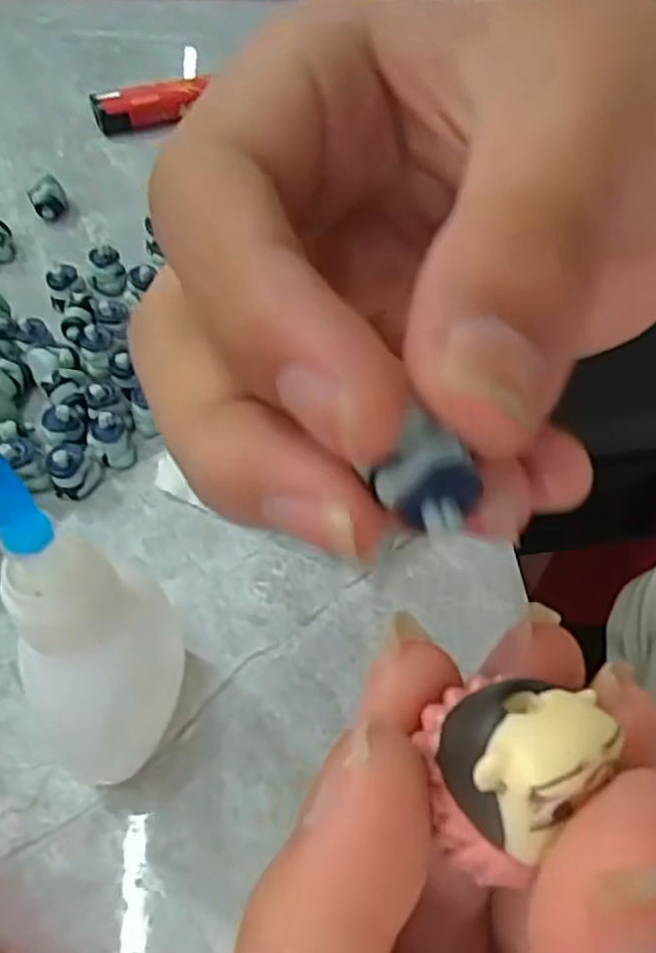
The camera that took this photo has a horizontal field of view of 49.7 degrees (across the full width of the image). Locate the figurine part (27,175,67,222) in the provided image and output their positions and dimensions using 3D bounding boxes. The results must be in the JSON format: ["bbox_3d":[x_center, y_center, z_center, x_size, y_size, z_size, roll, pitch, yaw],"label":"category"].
[{"bbox_3d":[-0.097,-0.096,0.246,0.011,0.011,0.011,-21,59,-16],"label":"figurine part"}]

